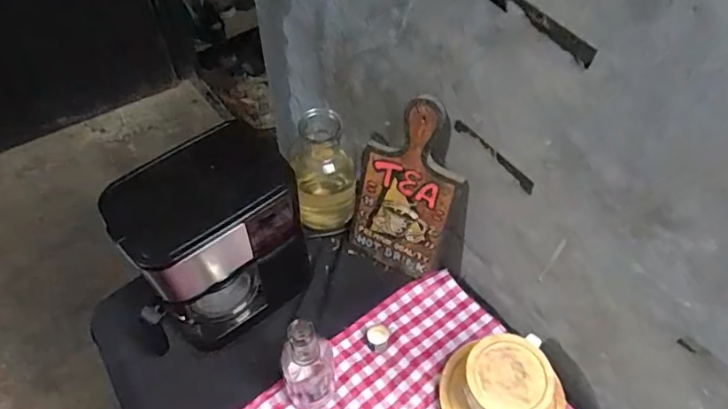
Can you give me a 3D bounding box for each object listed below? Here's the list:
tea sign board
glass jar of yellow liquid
[{"bbox_3d":[0.059,-0.017,0.748,0.142,0.279,0.013,28,42,15],"label":"tea sign board"},{"bbox_3d":[-0.060,-0.044,0.821,0.091,0.196,0.084,-1,50,1],"label":"glass jar of yellow liquid"}]

